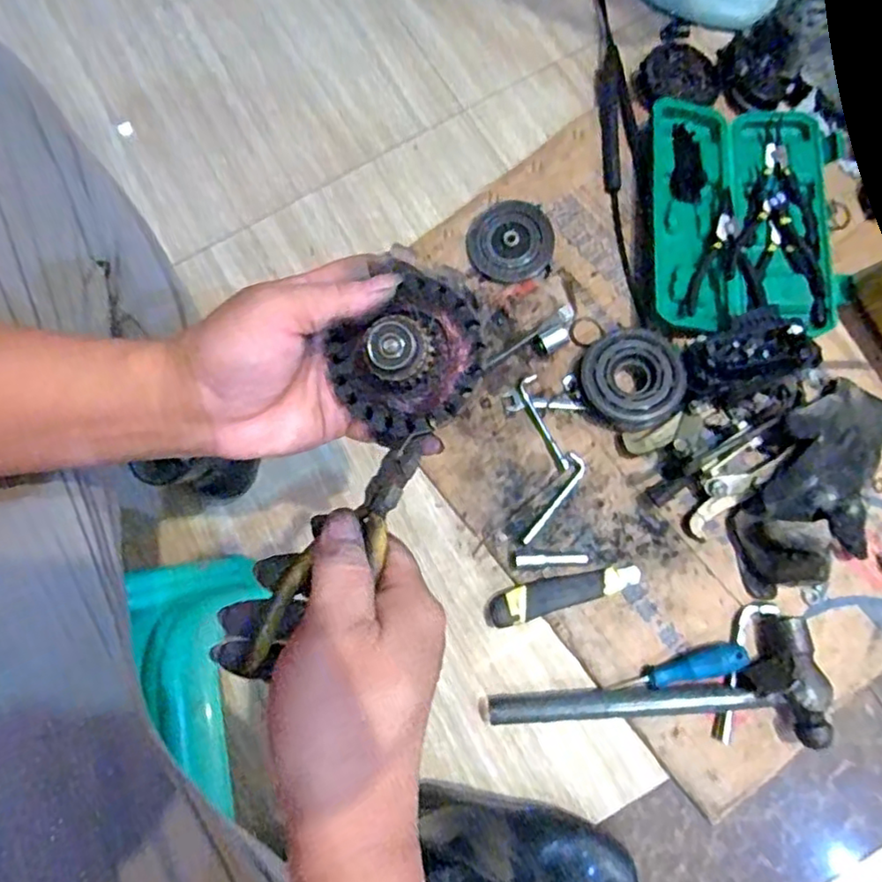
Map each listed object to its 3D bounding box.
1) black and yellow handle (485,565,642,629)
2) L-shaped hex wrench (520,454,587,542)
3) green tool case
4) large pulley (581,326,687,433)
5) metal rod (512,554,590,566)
[{"bbox_3d":[0.129,0.159,0.668,0.165,0.022,0.035,-18,77,-1],"label":"black and yellow handle"},{"bbox_3d":[0.123,0.066,0.698,0.022,0.008,0.115,35,81,10],"label":"L-shaped hex wrench"},{"bbox_3d":[0.360,-0.267,0.744,0.213,0.035,0.294,3,77,4],"label":"green tool case"},{"bbox_3d":[0.211,-0.068,0.709,0.101,0.045,0.108,-1,77,3],"label":"large pulley"},{"bbox_3d":[0.118,0.126,0.673,0.077,0.010,0.011,-2,75,1],"label":"metal rod"}]

